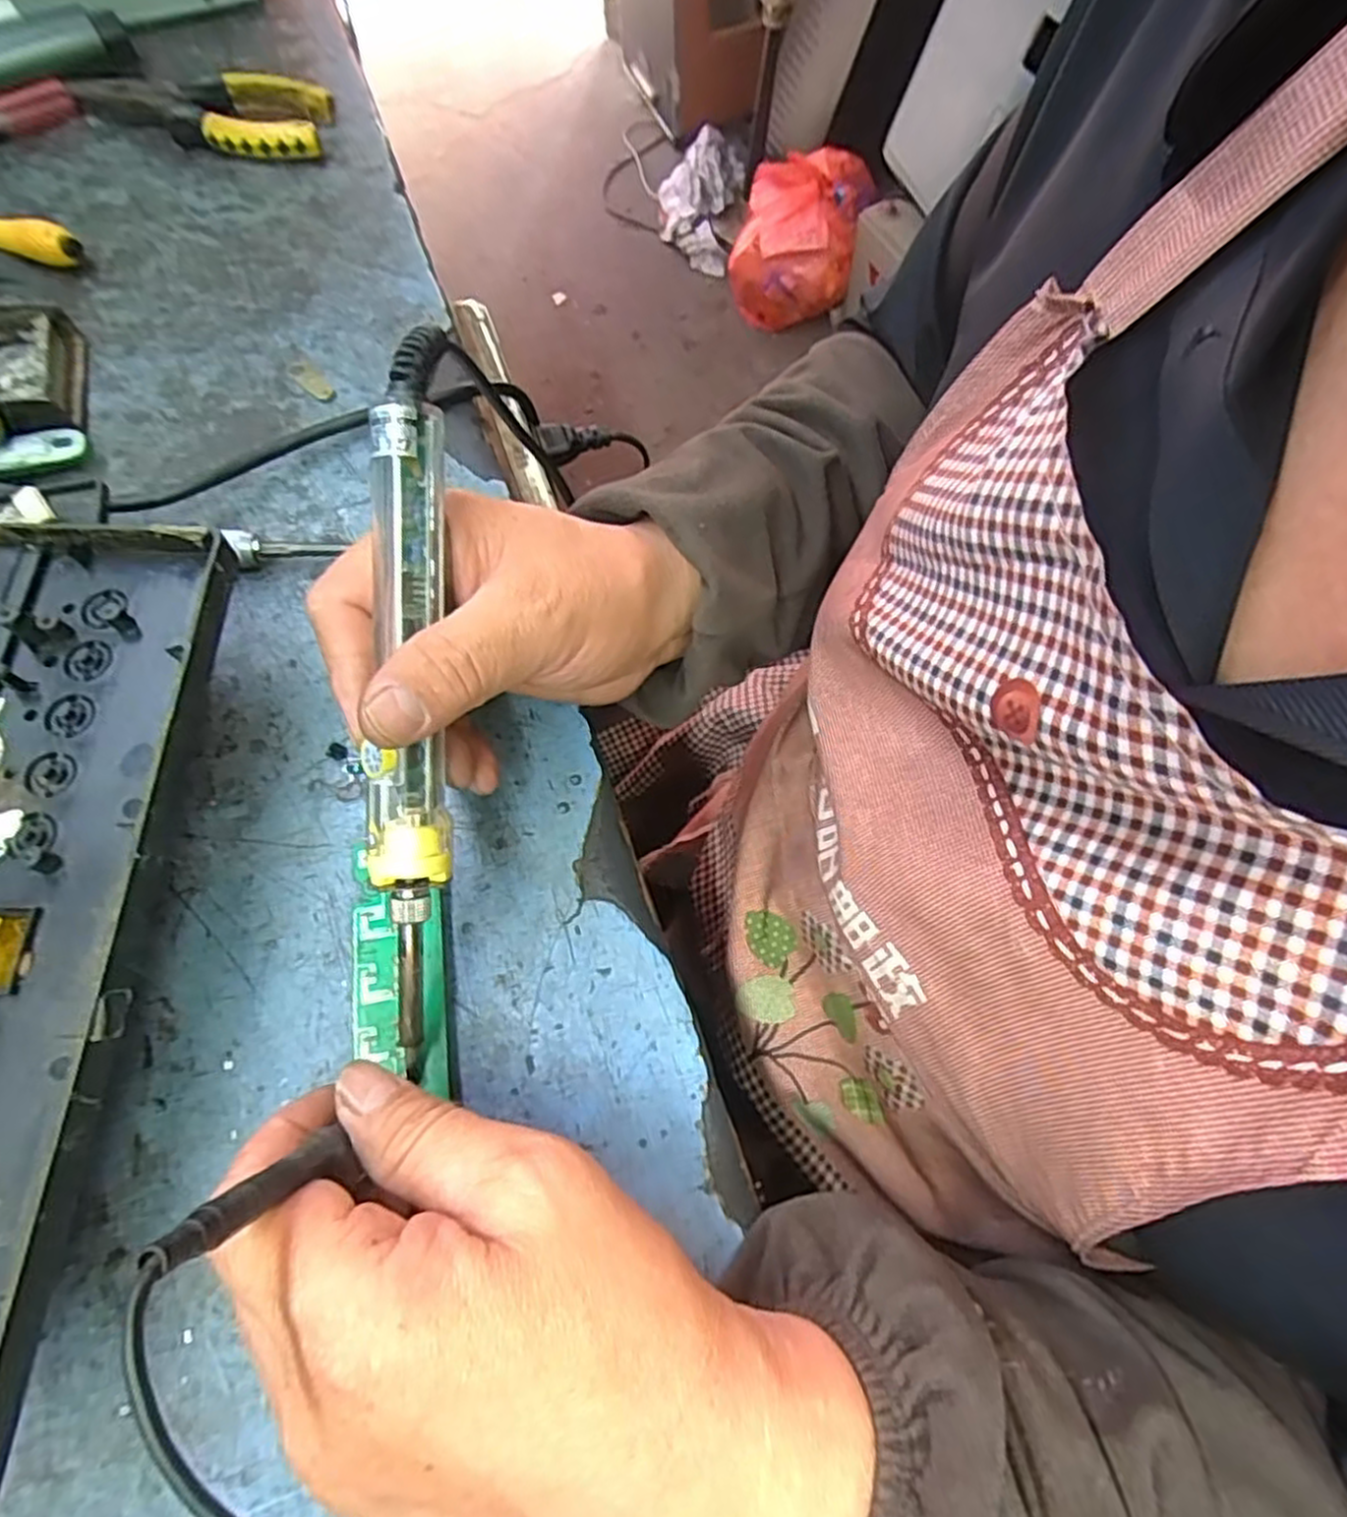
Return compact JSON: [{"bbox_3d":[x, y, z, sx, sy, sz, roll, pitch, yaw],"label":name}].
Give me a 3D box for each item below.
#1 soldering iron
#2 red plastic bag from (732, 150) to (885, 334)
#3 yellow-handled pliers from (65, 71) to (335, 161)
[{"bbox_3d":[-0.082,-0.013,0.240,0.022,0.018,0.226,1,95,0],"label":"soldering iron"},{"bbox_3d":[0.226,-0.918,1.413,0.240,0.220,0.211,5,69,2],"label":"red plastic bag"},{"bbox_3d":[-0.279,-0.385,0.455,0.164,0.015,0.064,14,69,5],"label":"yellow-handled pliers"}]

